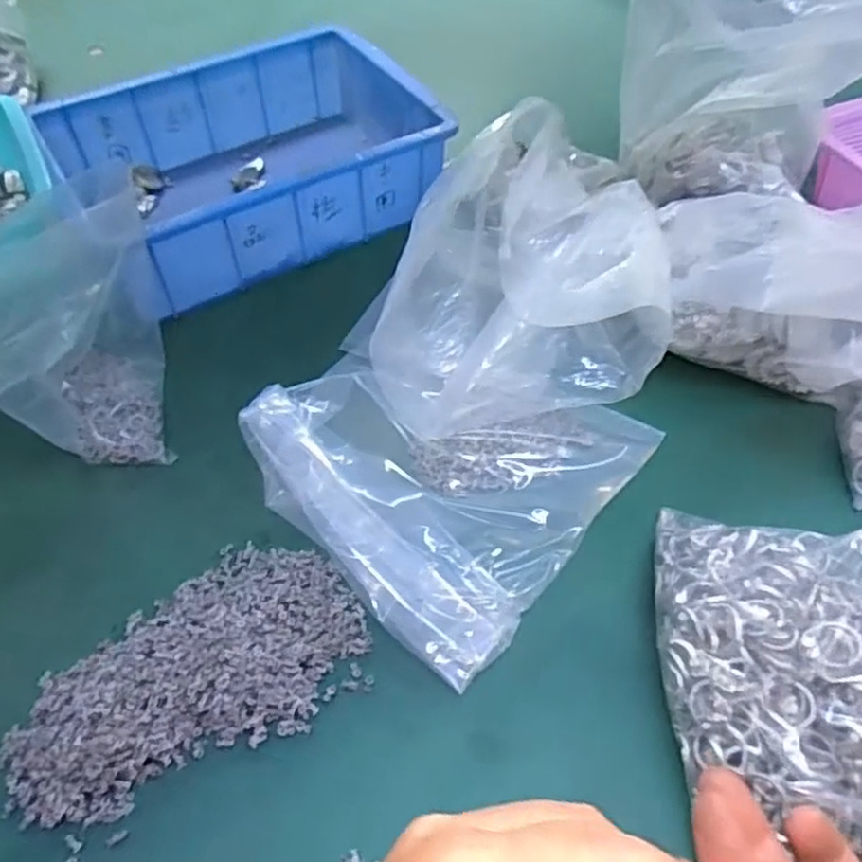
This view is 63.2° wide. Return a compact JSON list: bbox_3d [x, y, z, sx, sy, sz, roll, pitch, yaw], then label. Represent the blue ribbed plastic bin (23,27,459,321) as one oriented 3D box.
[{"bbox_3d":[-0.146,-0.226,0.590,0.276,0.082,0.205,-30,58,-21],"label":"blue ribbed plastic bin"}]

